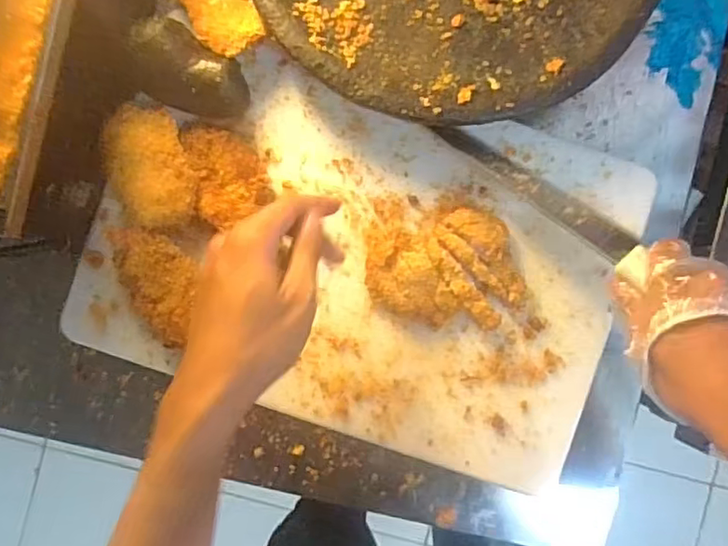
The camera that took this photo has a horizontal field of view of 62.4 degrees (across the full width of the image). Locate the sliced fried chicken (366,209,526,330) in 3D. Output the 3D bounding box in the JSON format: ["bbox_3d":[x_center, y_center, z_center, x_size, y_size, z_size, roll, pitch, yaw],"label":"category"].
[{"bbox_3d":[0.067,-0.003,0.496,0.125,0.026,0.092,1,91,0],"label":"sliced fried chicken"}]

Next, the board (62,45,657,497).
[{"bbox_3d":[-0.005,-0.012,0.501,0.428,0.028,0.285,17,90,0],"label":"board"}]

